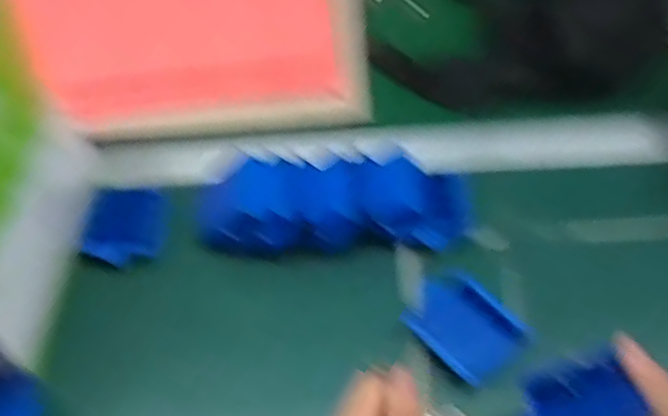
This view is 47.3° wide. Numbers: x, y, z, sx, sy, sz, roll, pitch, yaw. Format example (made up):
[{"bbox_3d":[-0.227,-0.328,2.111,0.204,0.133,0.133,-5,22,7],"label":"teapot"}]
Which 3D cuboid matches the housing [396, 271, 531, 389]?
[{"bbox_3d":[0.099,0.091,0.576,0.068,0.026,0.080,-36,59,-20],"label":"housing"}]

